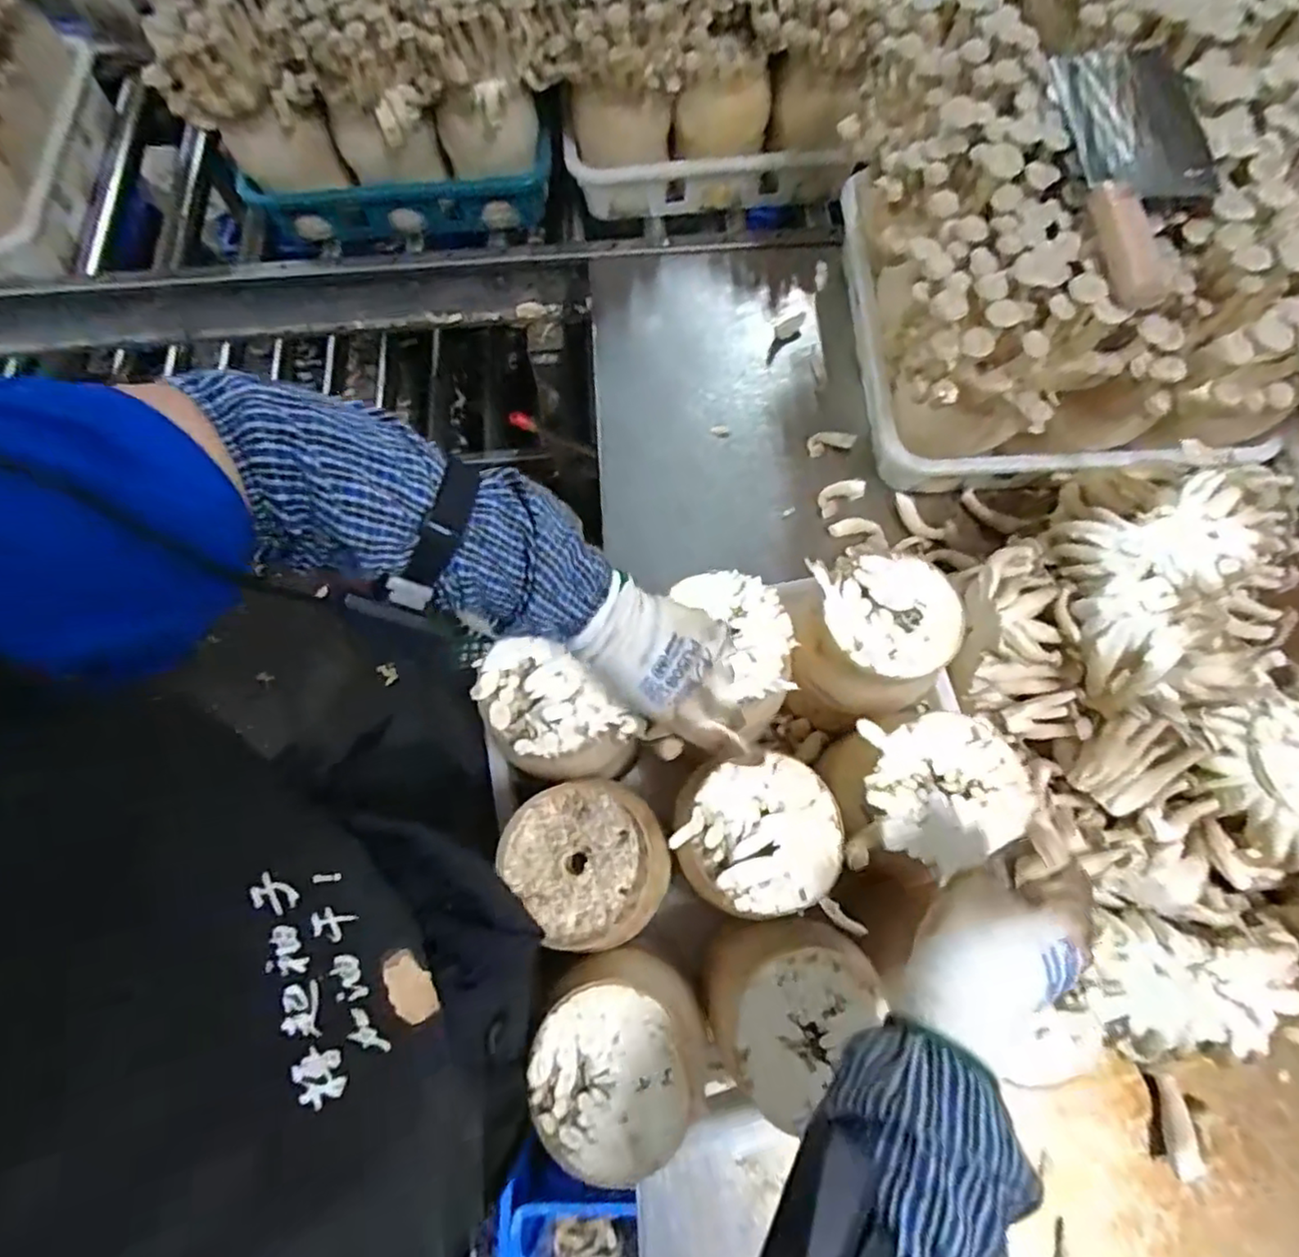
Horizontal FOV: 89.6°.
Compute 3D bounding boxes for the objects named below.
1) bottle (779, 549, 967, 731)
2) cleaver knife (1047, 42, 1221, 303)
[{"bbox_3d":[0.188,0.022,0.604,0.132,0.154,0.121,-12,71,-4],"label":"bottle"},{"bbox_3d":[0.416,-0.397,0.557,0.094,0.031,0.291,2,71,1],"label":"cleaver knife"}]

